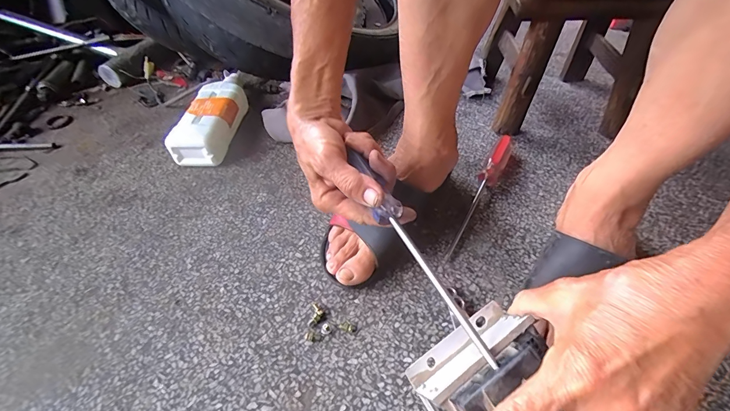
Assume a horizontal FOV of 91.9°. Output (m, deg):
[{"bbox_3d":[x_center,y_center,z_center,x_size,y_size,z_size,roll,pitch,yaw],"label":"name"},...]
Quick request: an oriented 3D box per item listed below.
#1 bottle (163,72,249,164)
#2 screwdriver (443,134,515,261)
[{"bbox_3d":[-0.242,-0.149,0.579,0.072,0.056,0.213,1,48,4],"label":"bottle"},{"bbox_3d":[0.157,-0.025,0.464,0.026,0.026,0.247,20,52,20],"label":"screwdriver"}]

